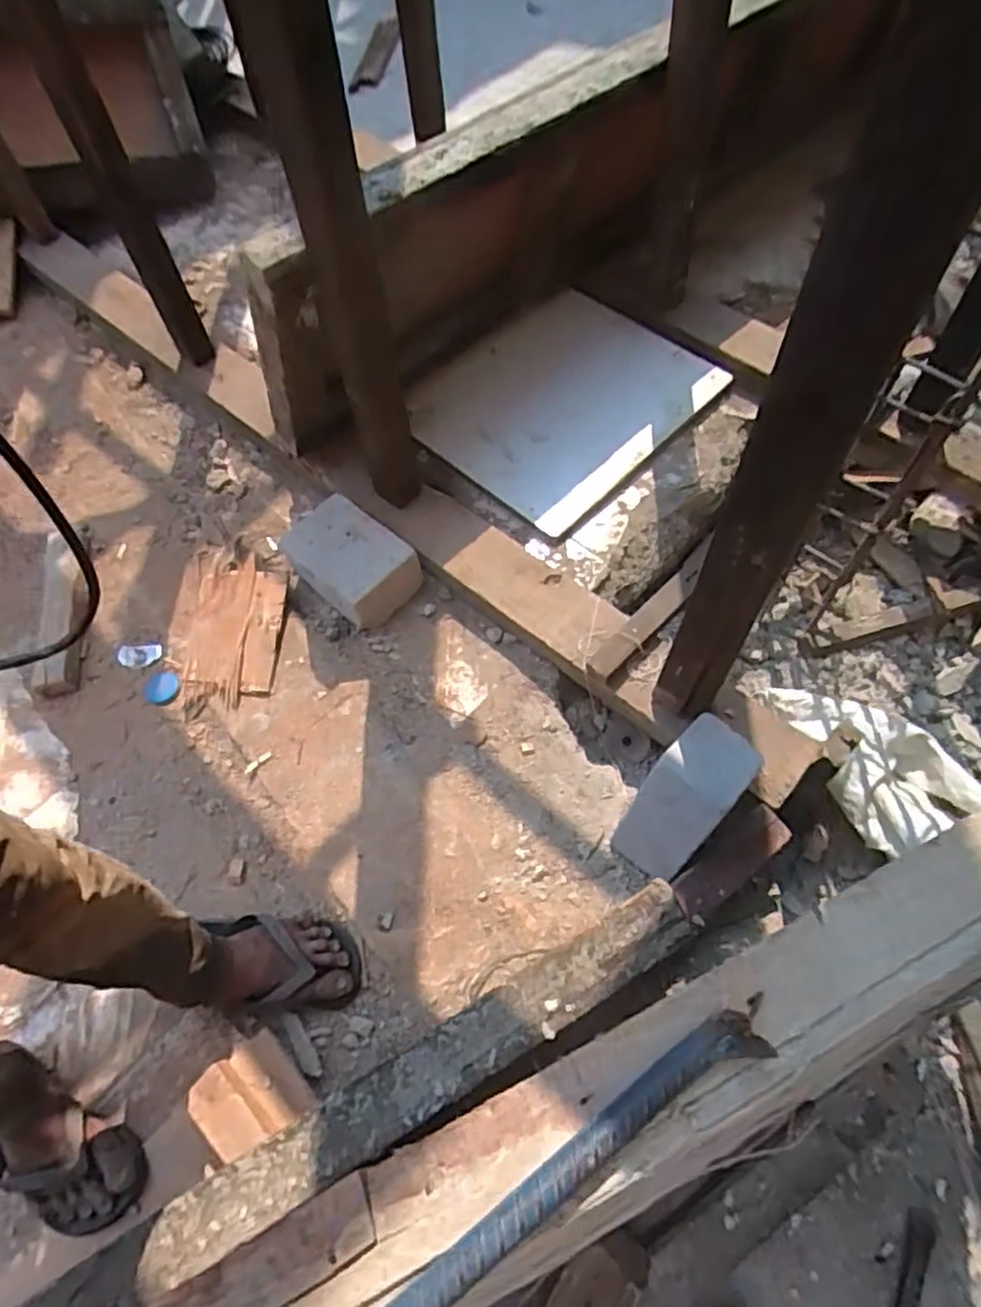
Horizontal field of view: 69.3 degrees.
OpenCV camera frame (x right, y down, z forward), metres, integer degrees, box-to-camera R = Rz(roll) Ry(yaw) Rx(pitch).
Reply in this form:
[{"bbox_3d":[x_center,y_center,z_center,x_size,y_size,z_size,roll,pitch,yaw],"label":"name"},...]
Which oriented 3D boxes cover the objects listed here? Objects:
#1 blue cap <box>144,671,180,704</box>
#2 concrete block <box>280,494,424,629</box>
[{"bbox_3d":[-0.532,0.055,1.150,0.057,0.009,0.050,-12,65,-3],"label":"blue cap"},{"bbox_3d":[-0.236,-0.155,1.184,0.204,0.108,0.139,39,71,22],"label":"concrete block"}]

